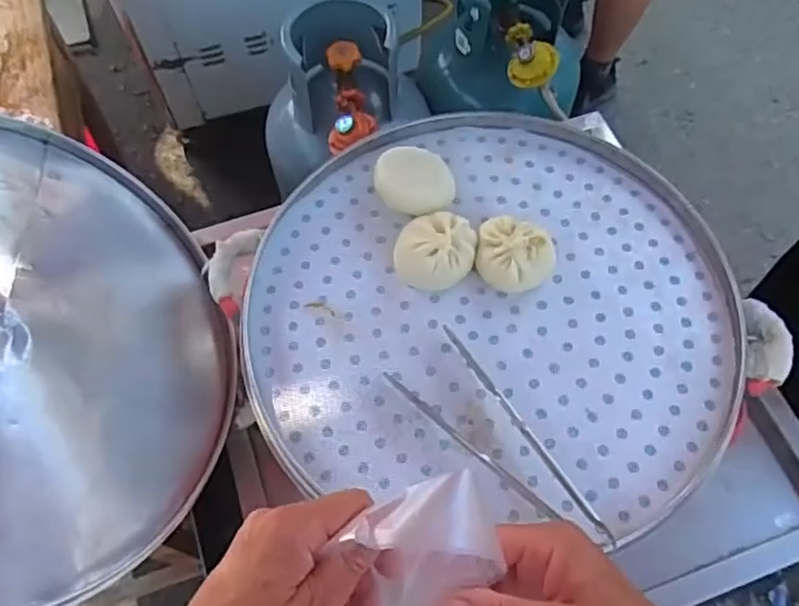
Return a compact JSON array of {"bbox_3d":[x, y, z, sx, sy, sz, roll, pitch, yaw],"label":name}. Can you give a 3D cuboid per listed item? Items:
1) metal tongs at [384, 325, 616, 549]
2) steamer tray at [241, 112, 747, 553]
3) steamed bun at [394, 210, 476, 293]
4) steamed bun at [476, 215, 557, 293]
[{"bbox_3d":[0.094,0.121,0.585,0.077,0.031,0.237,-37,69,-17],"label":"metal tongs"},{"bbox_3d":[0.091,-0.019,0.650,0.459,0.049,0.422,10,63,5],"label":"steamer tray"},{"bbox_3d":[0.036,-0.049,0.659,0.079,0.041,0.073,3,63,2],"label":"steamed bun"},{"bbox_3d":[0.116,-0.047,0.656,0.076,0.041,0.069,12,64,6],"label":"steamed bun"}]

